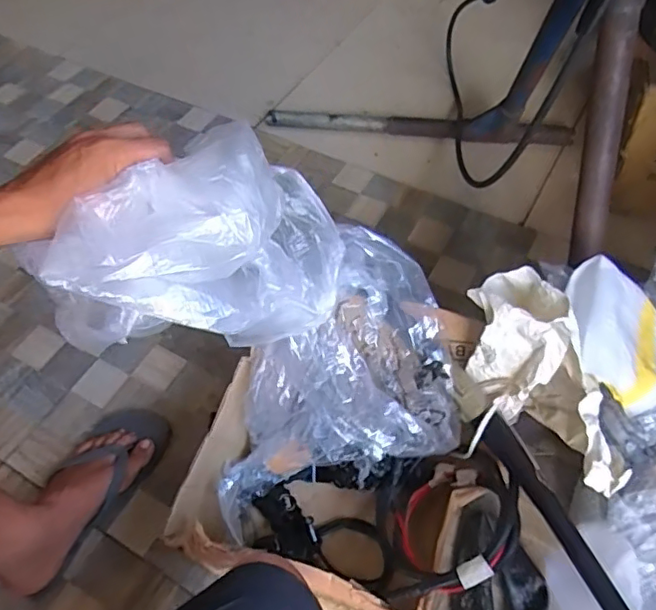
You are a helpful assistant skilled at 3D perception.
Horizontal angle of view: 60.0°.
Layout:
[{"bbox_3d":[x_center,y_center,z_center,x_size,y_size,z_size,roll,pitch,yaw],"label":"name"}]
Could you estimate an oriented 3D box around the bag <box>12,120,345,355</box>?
[{"bbox_3d":[-0.103,-0.031,0.492,0.244,0.172,0.102,-29,58,-14],"label":"bag"}]

